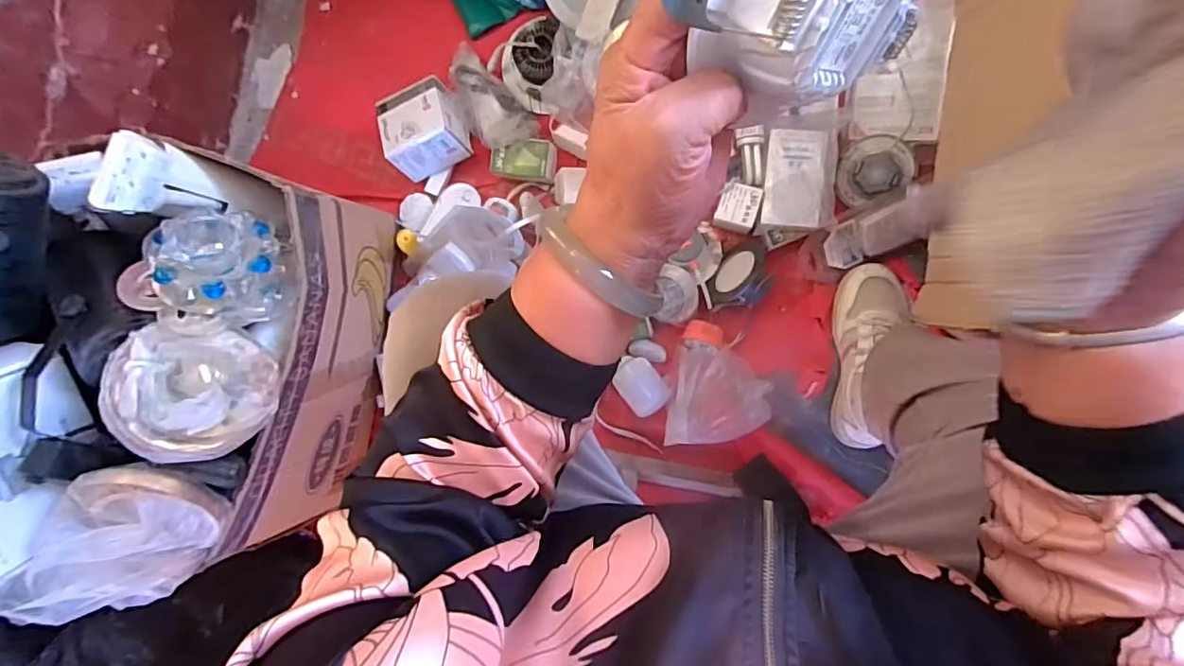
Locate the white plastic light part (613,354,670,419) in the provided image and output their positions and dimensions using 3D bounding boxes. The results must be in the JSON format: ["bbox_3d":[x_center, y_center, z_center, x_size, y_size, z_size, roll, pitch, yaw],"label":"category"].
[{"bbox_3d":[0.068,0.073,0.771,0.059,0.035,0.081,-39,87,7],"label":"white plastic light part"}]

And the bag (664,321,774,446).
[{"bbox_3d":[0.172,0.072,0.742,0.129,0.096,0.163,7,93,7],"label":"bag"}]

